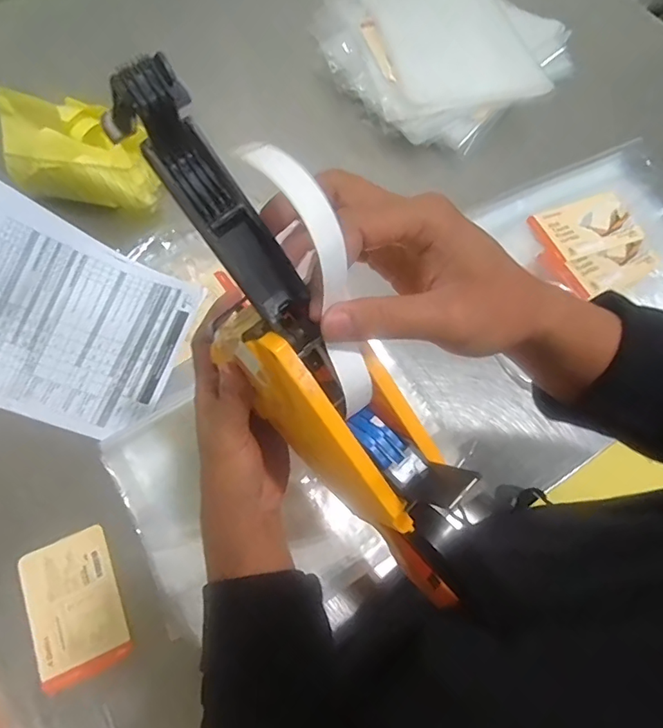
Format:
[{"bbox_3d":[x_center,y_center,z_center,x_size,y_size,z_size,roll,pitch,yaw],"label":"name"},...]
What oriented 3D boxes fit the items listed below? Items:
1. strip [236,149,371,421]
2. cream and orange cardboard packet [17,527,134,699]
[{"bbox_3d":[-0.003,-0.032,0.233,0.022,0.137,0.030,-26,31,-13],"label":"strip"},{"bbox_3d":[-0.250,0.234,0.488,0.084,0.013,0.130,-22,70,-12],"label":"cream and orange cardboard packet"}]

